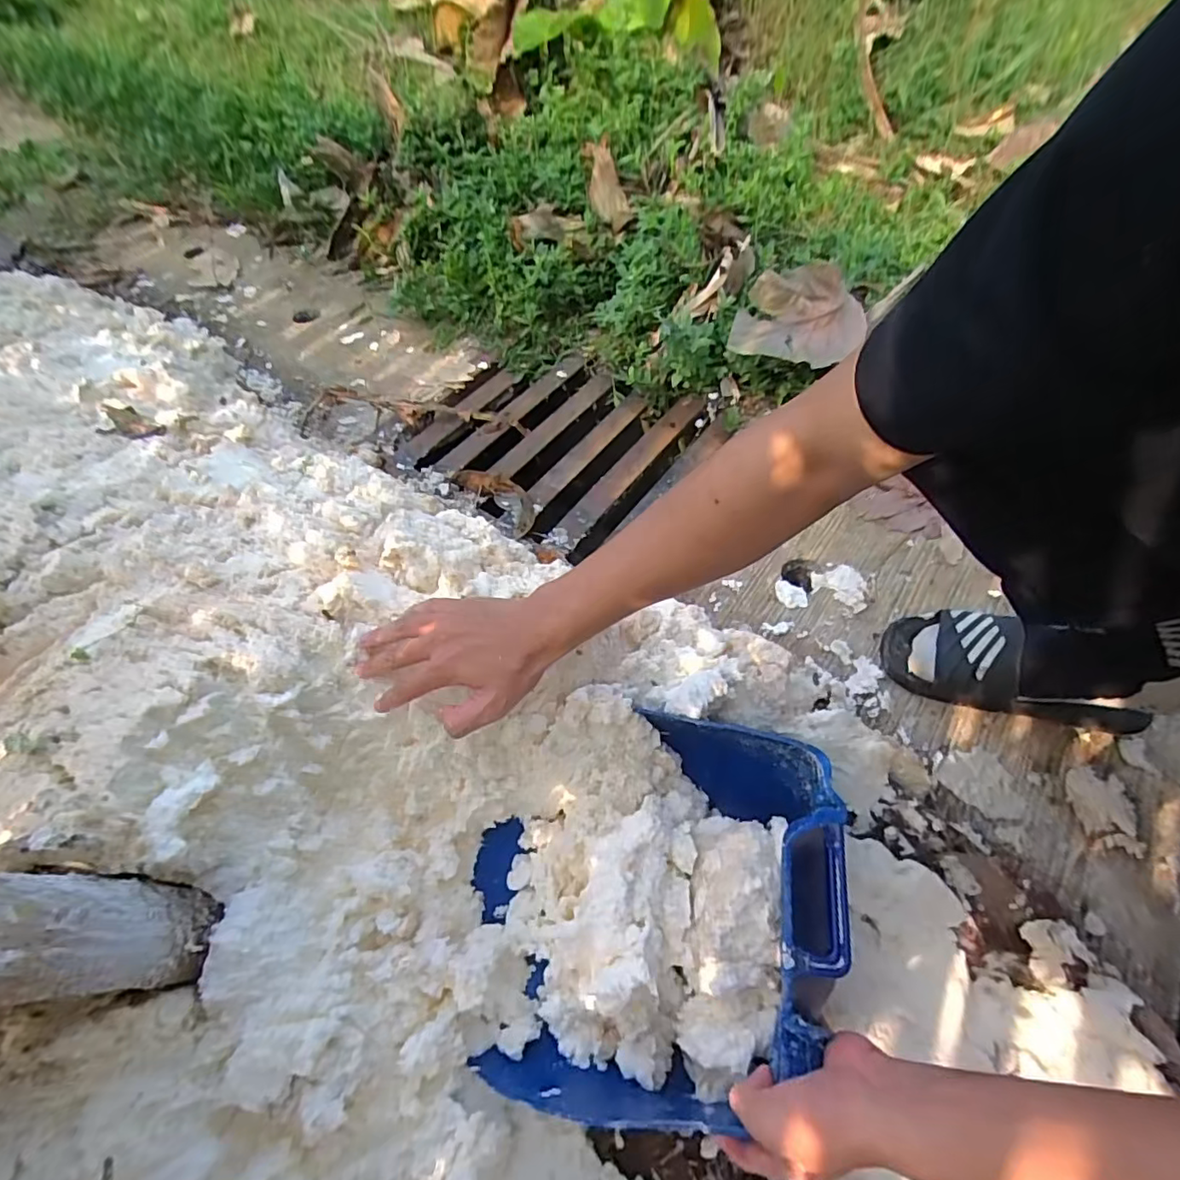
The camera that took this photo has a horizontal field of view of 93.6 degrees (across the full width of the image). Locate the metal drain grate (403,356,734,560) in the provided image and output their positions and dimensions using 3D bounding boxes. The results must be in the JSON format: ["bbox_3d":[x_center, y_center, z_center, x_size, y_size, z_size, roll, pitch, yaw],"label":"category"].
[{"bbox_3d":[-0.046,-0.238,0.880,0.422,0.036,0.379,29,61,20],"label":"metal drain grate"}]

